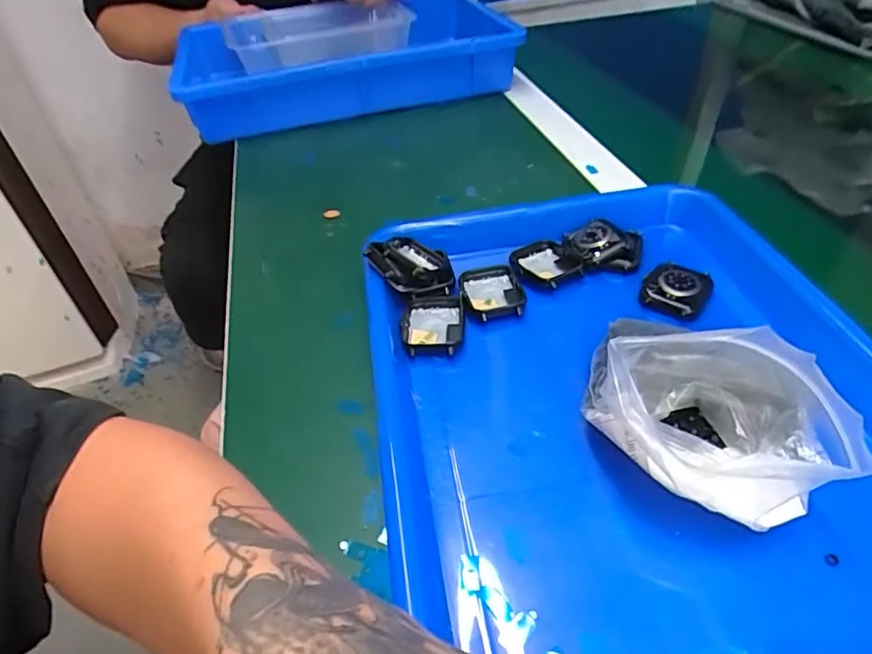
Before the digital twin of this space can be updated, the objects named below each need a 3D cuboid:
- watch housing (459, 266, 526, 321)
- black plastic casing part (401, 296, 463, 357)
[{"bbox_3d":[0.035,-0.022,0.360,0.037,0.008,0.044,-8,41,-2],"label":"watch housing"},{"bbox_3d":[-0.002,-0.001,0.348,0.036,0.012,0.046,-1,42,6],"label":"black plastic casing part"}]

